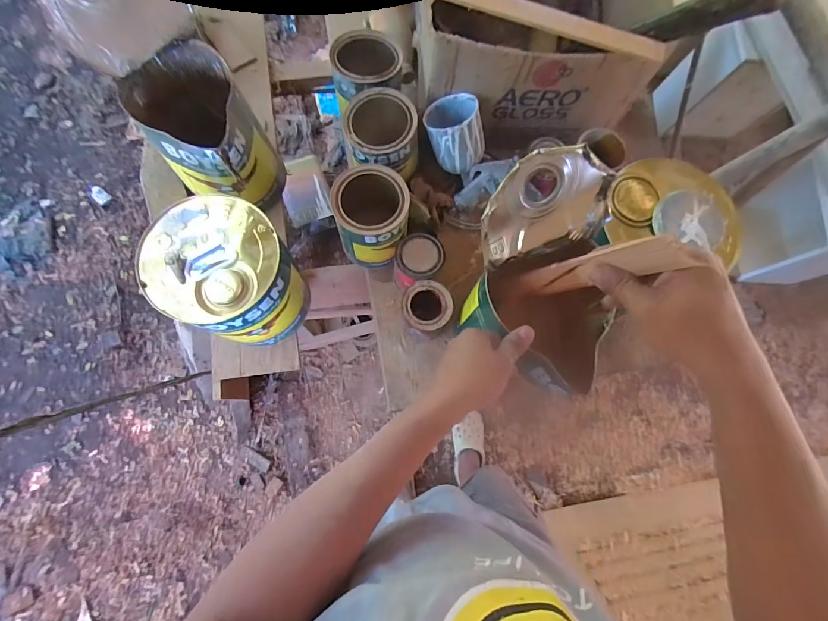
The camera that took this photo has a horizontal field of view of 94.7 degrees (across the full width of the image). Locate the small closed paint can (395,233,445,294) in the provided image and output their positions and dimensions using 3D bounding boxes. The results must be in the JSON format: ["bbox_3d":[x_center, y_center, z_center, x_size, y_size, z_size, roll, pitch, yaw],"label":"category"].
[{"bbox_3d":[0.006,-0.073,0.599,0.074,0.083,0.071,1,77,-5],"label":"small closed paint can"}]

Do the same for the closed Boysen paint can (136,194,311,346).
[{"bbox_3d":[-0.252,-0.047,0.549,0.157,0.186,0.153,1,77,-5],"label":"closed Boysen paint can"}]

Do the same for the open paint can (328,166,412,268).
[{"bbox_3d":[-0.060,-0.137,0.571,0.102,0.125,0.107,1,77,-5],"label":"open paint can"}]

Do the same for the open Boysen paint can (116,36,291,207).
[{"bbox_3d":[-0.310,-0.265,0.597,0.148,0.193,0.182,-32,82,-11],"label":"open Boysen paint can"}]

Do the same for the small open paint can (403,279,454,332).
[{"bbox_3d":[0.016,0.000,0.582,0.071,0.074,0.074,-4,78,-6],"label":"small open paint can"}]

